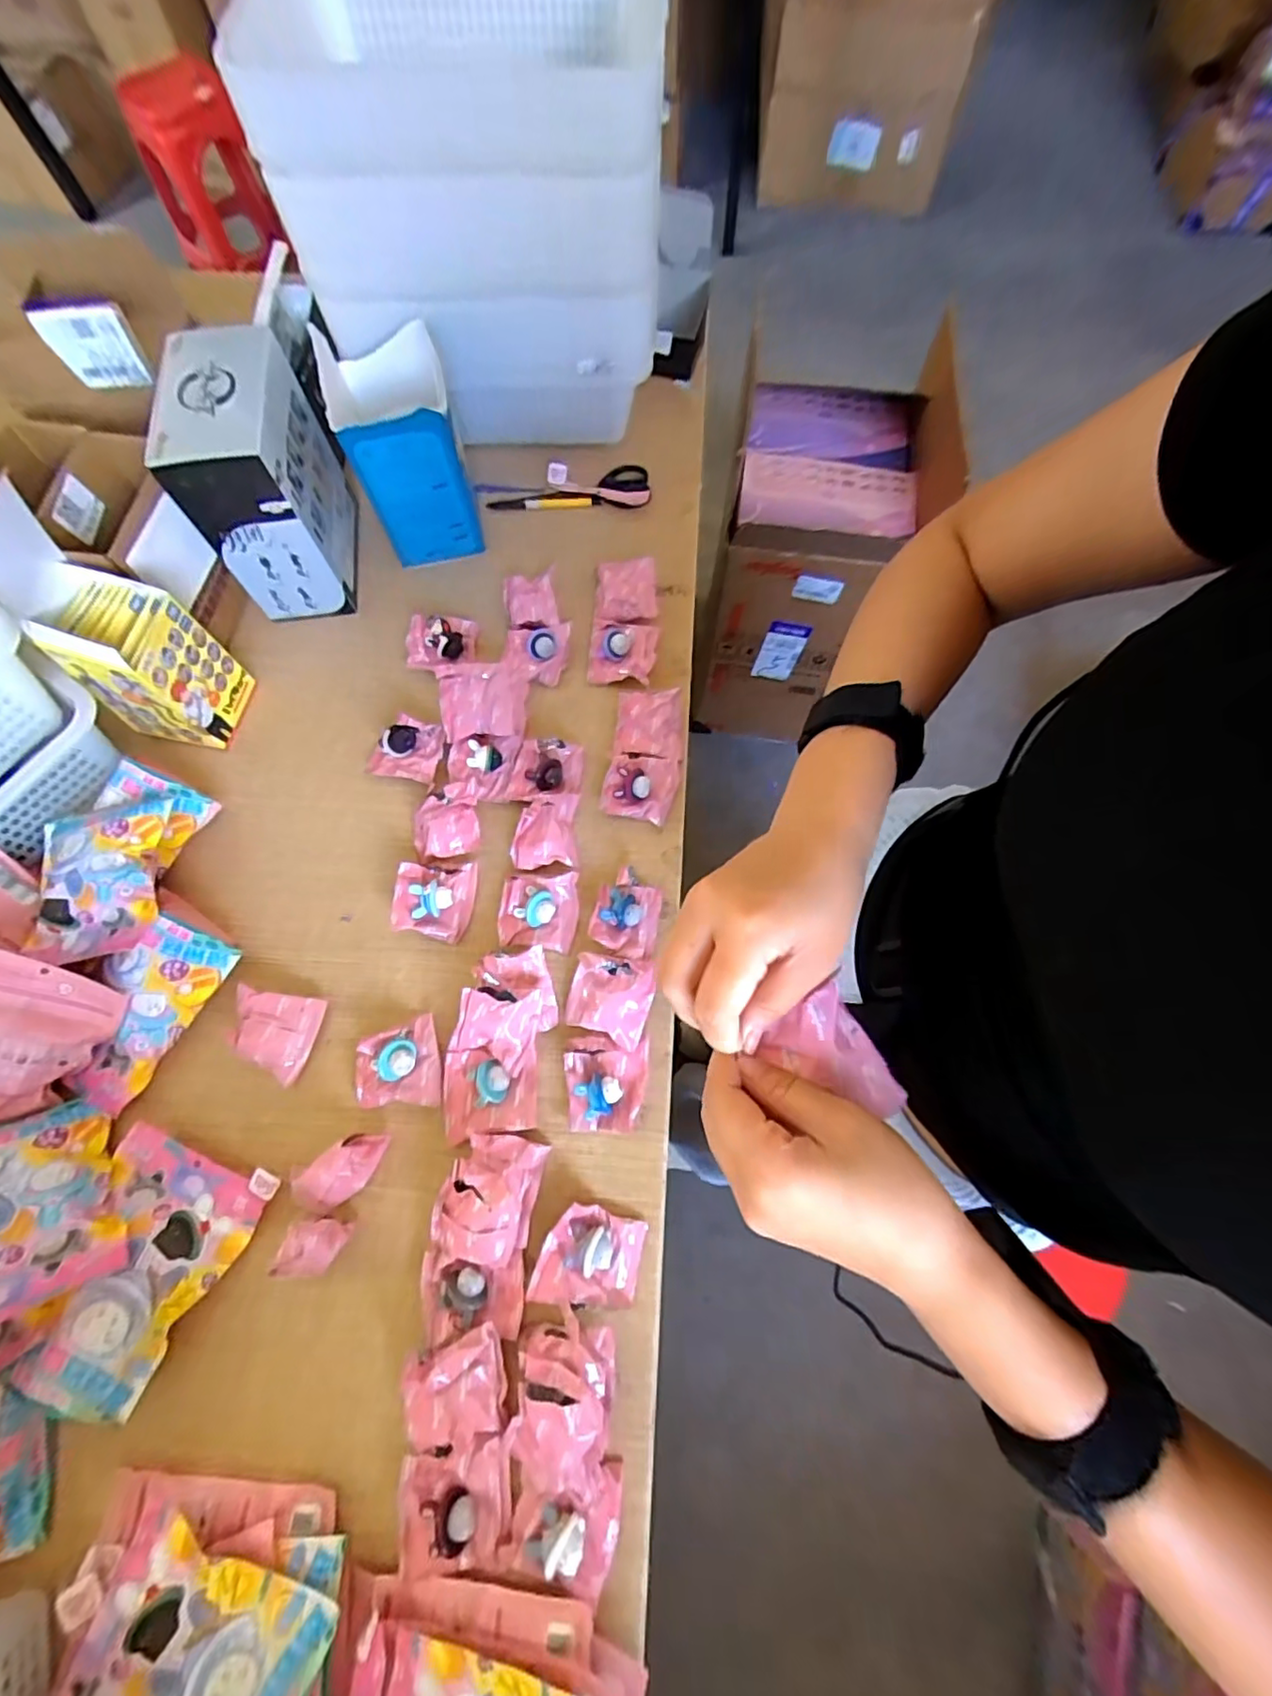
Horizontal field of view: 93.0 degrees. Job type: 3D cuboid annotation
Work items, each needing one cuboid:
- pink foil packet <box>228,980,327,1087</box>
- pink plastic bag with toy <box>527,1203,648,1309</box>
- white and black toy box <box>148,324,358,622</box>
[{"bbox_3d":[-0.317,0.161,0.530,0.070,0.032,0.068,14,71,6],"label":"pink foil packet"},{"bbox_3d":[-0.036,0.322,0.474,0.076,0.019,0.068,12,71,5],"label":"pink plastic bag with toy"},{"bbox_3d":[-0.384,-0.379,0.640,0.104,0.204,0.182,-9,70,-2],"label":"white and black toy box"}]

